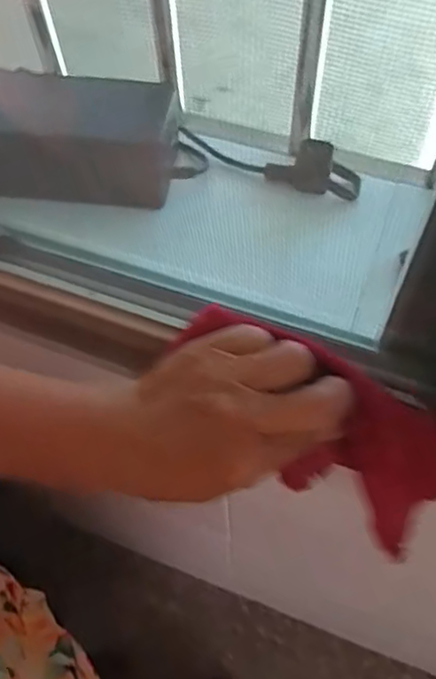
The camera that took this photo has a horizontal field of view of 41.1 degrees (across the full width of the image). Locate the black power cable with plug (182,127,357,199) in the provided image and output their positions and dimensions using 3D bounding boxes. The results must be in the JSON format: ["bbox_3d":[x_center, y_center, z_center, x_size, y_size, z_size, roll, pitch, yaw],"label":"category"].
[{"bbox_3d":[0.044,-0.160,0.509,0.164,0.033,0.026,17,63,11],"label":"black power cable with plug"}]

